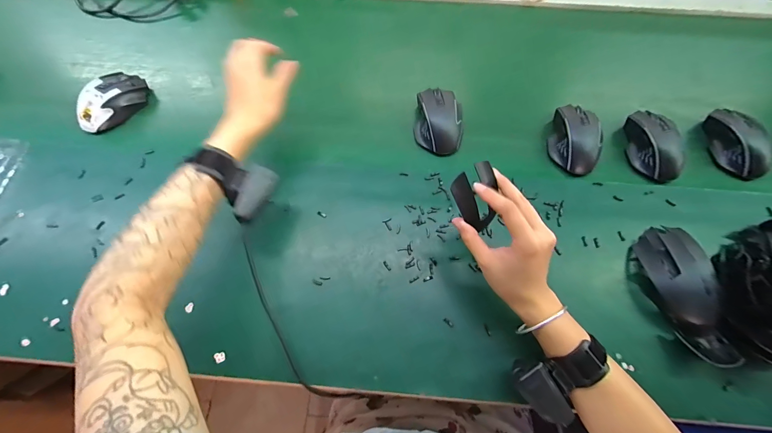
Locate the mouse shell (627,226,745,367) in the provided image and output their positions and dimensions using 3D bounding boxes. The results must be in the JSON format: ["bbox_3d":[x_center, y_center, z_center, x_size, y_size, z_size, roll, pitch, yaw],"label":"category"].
[{"bbox_3d":[0.354,0.090,0.409,0.067,0.042,0.161,-1,67,0],"label":"mouse shell"}]

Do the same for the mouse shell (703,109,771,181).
[{"bbox_3d":[0.533,-0.114,0.508,0.056,0.039,0.117,-13,67,-5],"label":"mouse shell"}]

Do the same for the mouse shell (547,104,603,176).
[{"bbox_3d":[0.288,-0.122,0.509,0.068,0.034,0.106,12,67,5],"label":"mouse shell"}]

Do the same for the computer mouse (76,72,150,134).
[{"bbox_3d":[-0.440,-0.188,0.540,0.069,0.033,0.115,22,69,9],"label":"computer mouse"}]

